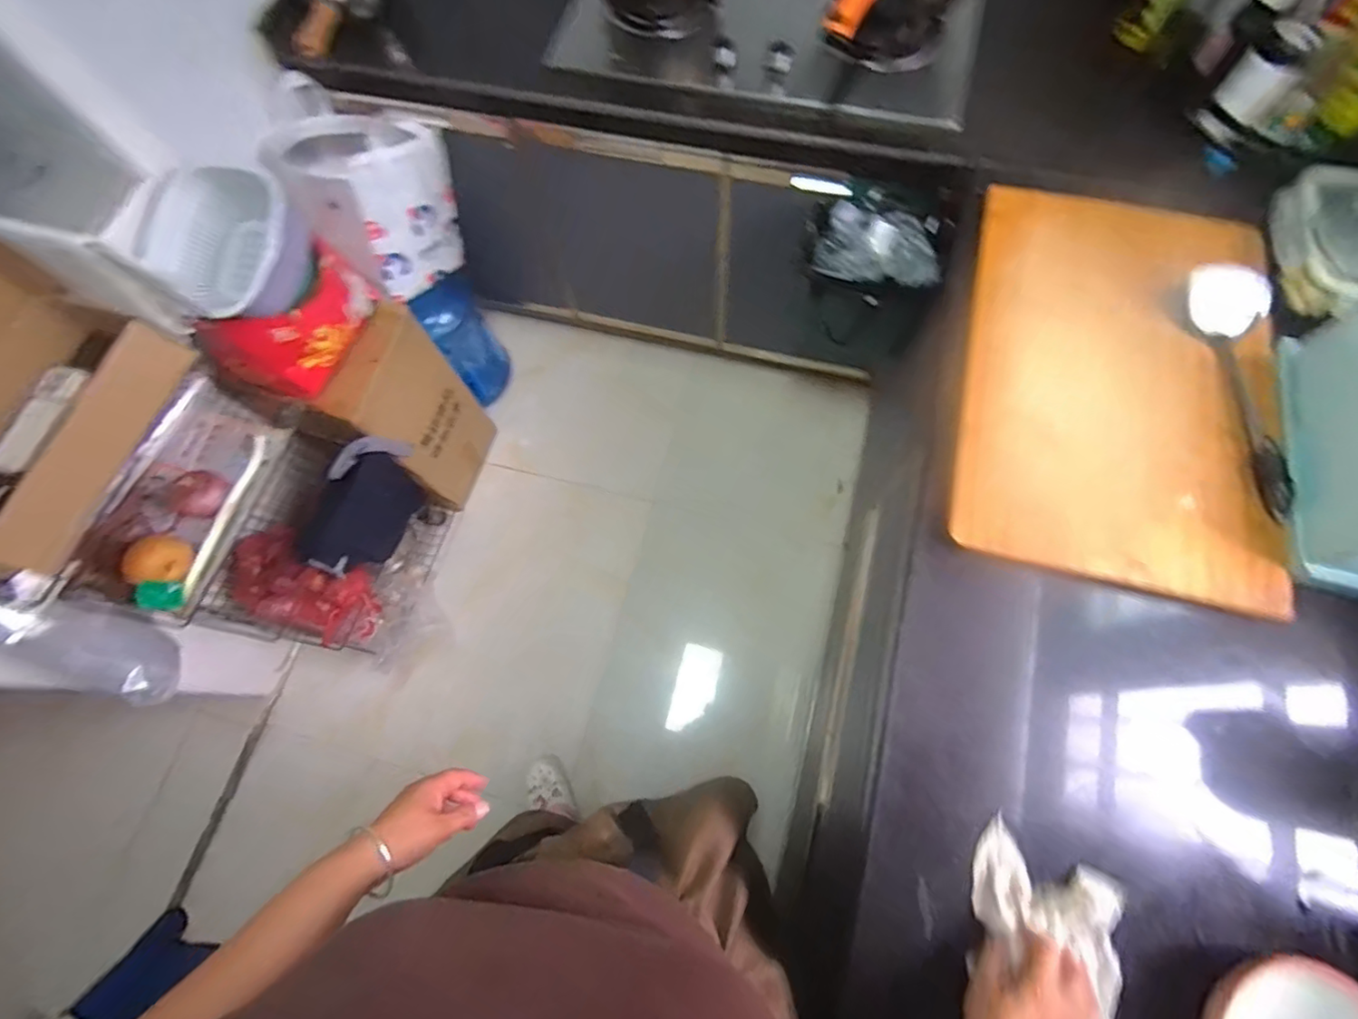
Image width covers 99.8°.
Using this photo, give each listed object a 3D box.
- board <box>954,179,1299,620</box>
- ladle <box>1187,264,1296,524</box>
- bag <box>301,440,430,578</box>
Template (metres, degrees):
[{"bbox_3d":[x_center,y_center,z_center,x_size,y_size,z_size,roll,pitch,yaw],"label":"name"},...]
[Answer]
[{"bbox_3d":[0.547,-0.174,0.717,0.339,0.027,0.537,10,74,13],"label":"board"},{"bbox_3d":[0.682,-0.147,0.676,0.085,0.038,0.321,3,74,1],"label":"ladle"},{"bbox_3d":[-0.637,-0.014,1.179,0.091,0.187,0.281,24,91,20],"label":"bag"}]

